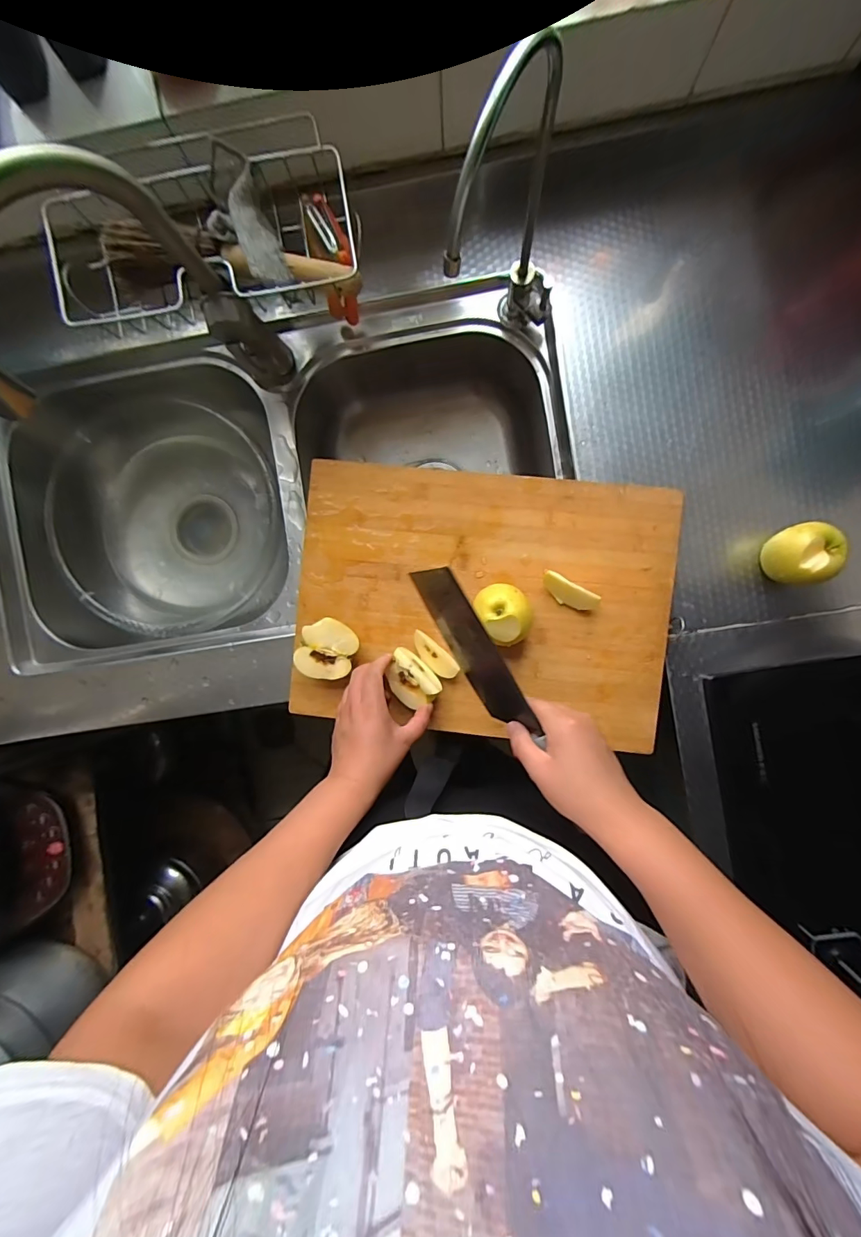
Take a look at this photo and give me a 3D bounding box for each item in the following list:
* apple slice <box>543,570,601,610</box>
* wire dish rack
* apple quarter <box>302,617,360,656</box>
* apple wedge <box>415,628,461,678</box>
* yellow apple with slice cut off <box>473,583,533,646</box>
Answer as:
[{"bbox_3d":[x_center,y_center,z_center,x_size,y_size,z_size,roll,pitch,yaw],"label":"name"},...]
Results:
[{"bbox_3d":[0.150,-0.028,0.499,0.064,0.022,0.023,31,92,2],"label":"apple slice"},{"bbox_3d":[-0.203,-0.344,0.417,0.269,0.066,0.139,-5,90,3],"label":"wire dish rack"},{"bbox_3d":[-0.108,0.019,0.513,0.059,0.042,0.034,15,91,3],"label":"apple quarter"},{"bbox_3d":[0.004,0.042,0.514,0.064,0.016,0.025,43,92,2],"label":"apple wedge"},{"bbox_3d":[0.077,-0.008,0.487,0.053,0.058,0.066,-31,89,3],"label":"yellow apple with slice cut off"}]

